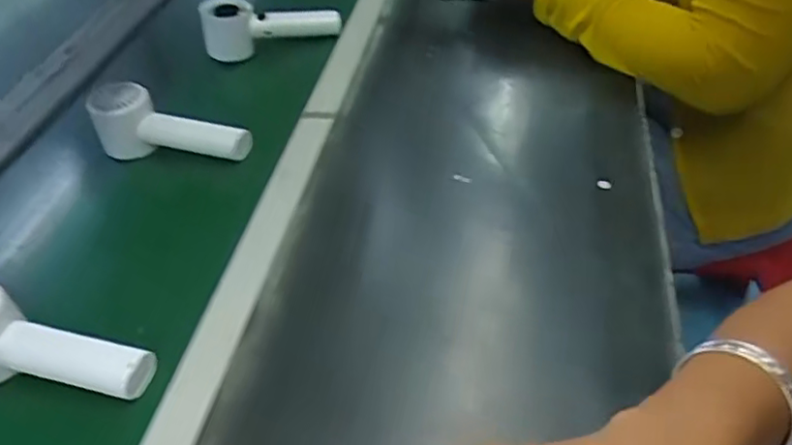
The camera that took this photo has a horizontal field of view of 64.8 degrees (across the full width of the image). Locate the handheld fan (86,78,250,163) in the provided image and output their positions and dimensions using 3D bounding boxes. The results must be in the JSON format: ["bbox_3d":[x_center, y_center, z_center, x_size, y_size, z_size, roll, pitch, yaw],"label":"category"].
[{"bbox_3d":[-0.210,-0.089,0.593,0.149,0.072,0.047,3,45,11],"label":"handheld fan"}]

